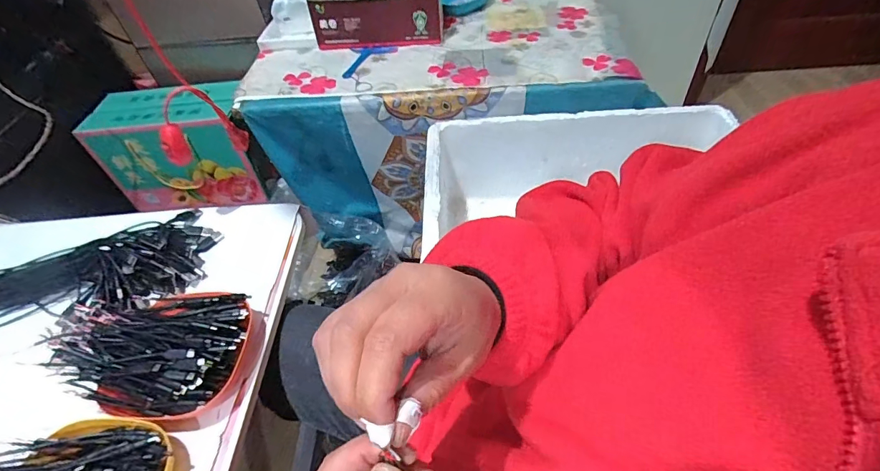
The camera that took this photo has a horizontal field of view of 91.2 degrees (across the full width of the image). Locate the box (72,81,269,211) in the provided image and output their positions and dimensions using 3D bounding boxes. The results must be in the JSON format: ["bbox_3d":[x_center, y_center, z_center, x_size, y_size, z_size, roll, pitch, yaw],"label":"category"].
[{"bbox_3d":[-0.592,-0.203,1.009,0.328,0.230,0.151,-6,49,0],"label":"box"}]

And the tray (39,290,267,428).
[{"bbox_3d":[-0.288,0.114,0.445,0.182,0.063,0.136,7,50,12],"label":"tray"}]

